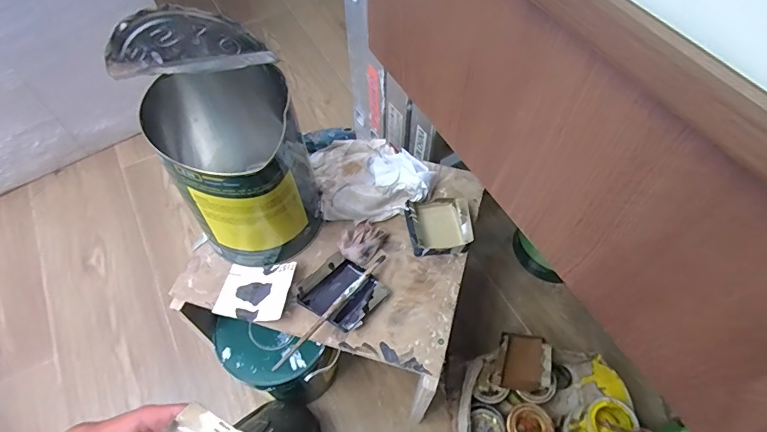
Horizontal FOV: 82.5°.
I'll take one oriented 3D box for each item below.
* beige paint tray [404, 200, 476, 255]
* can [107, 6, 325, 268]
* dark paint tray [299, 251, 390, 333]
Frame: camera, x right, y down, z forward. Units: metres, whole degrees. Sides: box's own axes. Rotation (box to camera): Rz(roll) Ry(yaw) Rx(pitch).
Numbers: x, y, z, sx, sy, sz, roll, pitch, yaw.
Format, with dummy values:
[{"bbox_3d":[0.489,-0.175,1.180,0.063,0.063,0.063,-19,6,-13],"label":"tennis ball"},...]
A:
[{"bbox_3d":[0.075,0.011,0.602,0.088,0.033,0.085,-7,58,-4],"label":"beige paint tray"},{"bbox_3d":[-0.163,-0.078,0.486,0.161,0.299,0.170,0,58,0],"label":"can"},{"bbox_3d":[-0.049,0.095,0.545,0.083,0.032,0.083,35,64,20],"label":"dark paint tray"}]

